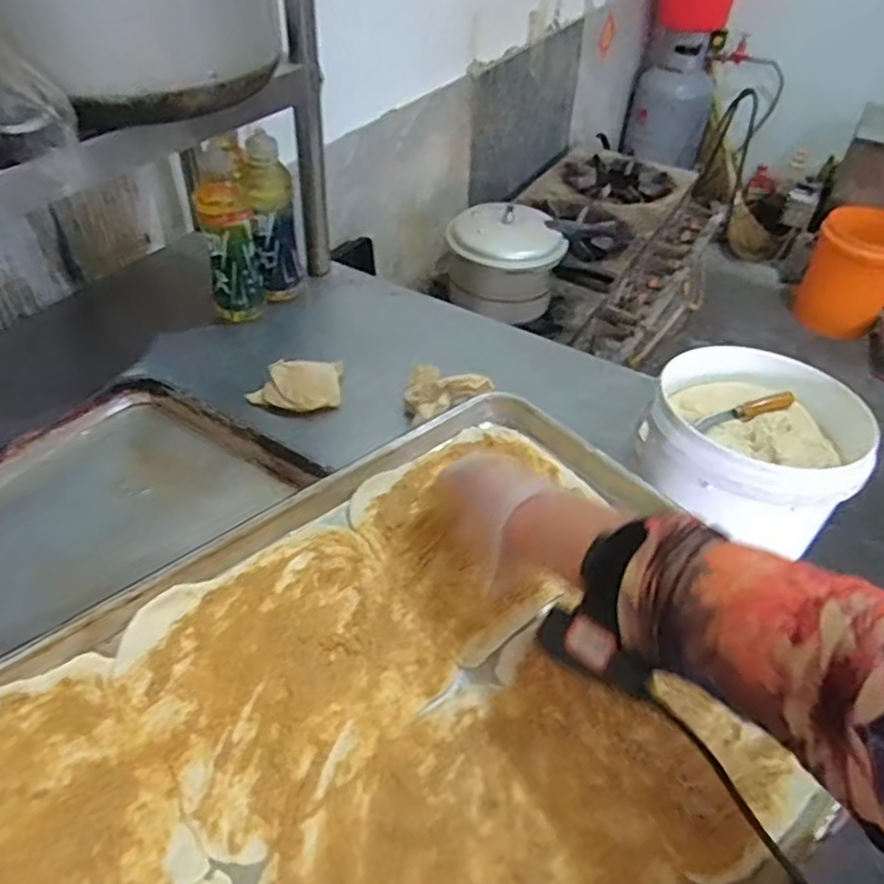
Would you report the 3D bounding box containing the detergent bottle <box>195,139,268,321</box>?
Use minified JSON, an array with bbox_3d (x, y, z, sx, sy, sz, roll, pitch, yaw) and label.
[{"bbox_3d":[-0.283,-0.266,0.920,0.073,0.225,0.076,-8,45,-12],"label":"detergent bottle"}]

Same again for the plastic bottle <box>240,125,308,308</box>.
[{"bbox_3d":[-0.230,-0.289,0.947,0.067,0.235,0.059,-8,45,-12],"label":"plastic bottle"}]

